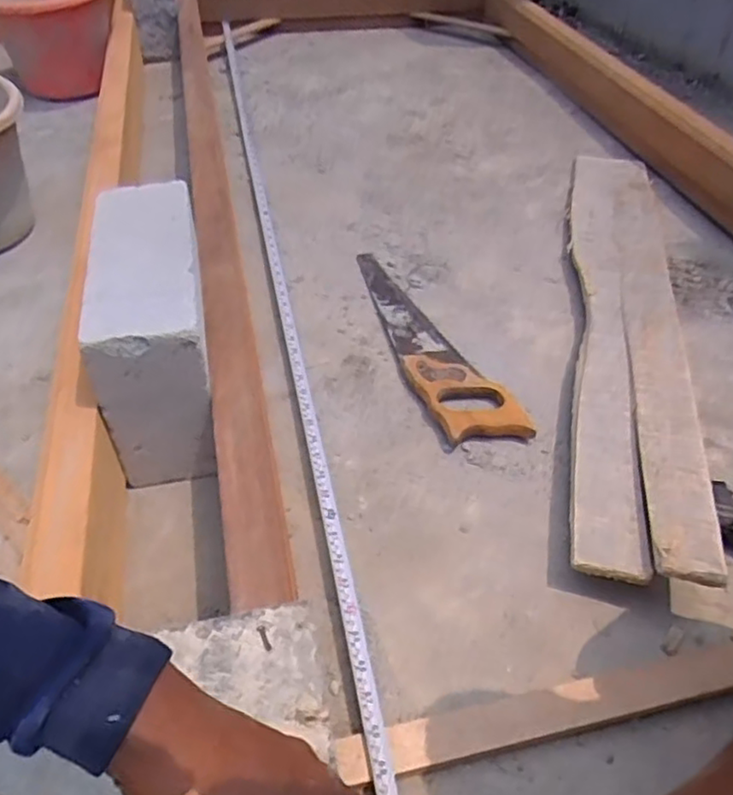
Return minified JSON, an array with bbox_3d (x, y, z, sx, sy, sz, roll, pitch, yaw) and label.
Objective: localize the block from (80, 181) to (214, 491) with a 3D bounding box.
[{"bbox_3d":[-0.223,-0.070,0.697,0.102,0.210,0.268,-8,47,-10],"label":"block"}]

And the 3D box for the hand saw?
[{"bbox_3d":[0.069,-0.084,0.851,0.098,0.030,0.406,-15,48,-18],"label":"hand saw"}]

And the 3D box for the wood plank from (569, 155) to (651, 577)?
[{"bbox_3d":[0.325,-0.152,0.902,0.069,0.016,0.911,7,42,12],"label":"wood plank"}]

